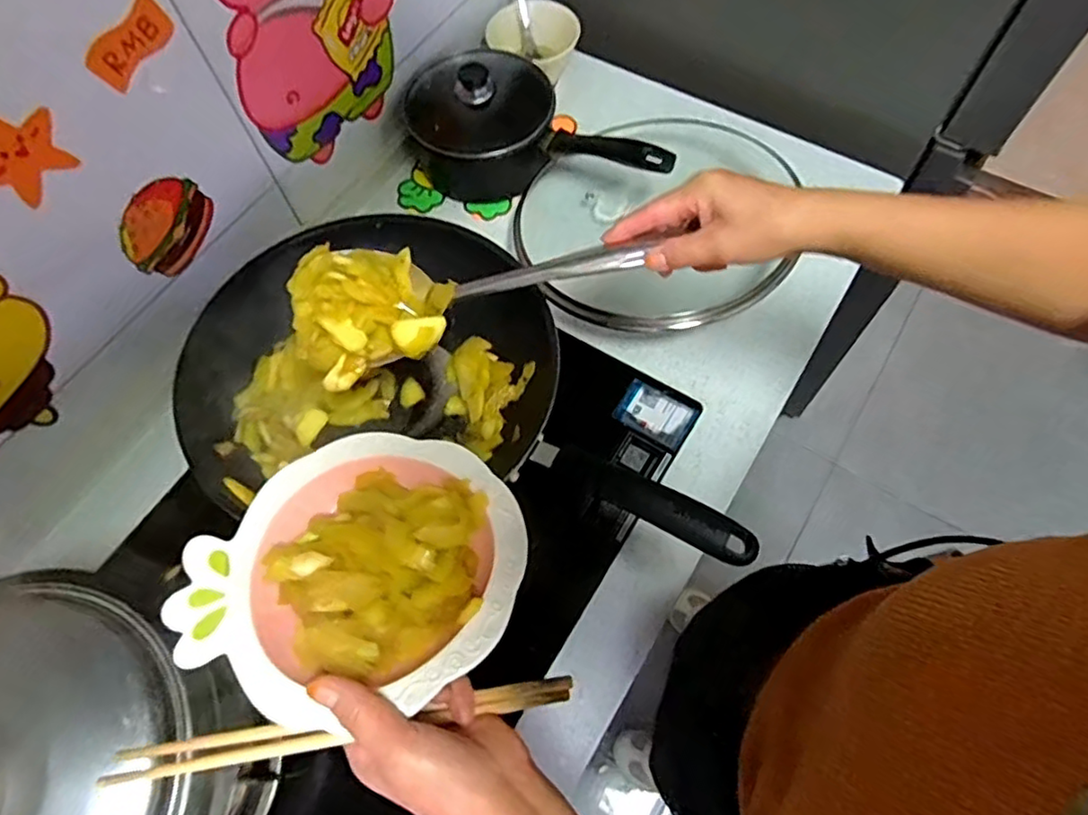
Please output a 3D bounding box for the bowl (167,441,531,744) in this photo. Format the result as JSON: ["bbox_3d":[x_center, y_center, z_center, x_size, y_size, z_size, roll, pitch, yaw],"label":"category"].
[{"bbox_3d":[-0.115,0.095,0.387,0.196,0.041,0.170,7,64,6],"label":"bowl"}]

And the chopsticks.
[{"bbox_3d":[-0.096,0.171,0.346,0.236,0.010,0.017,-2,62,-18],"label":"chopsticks"}]

